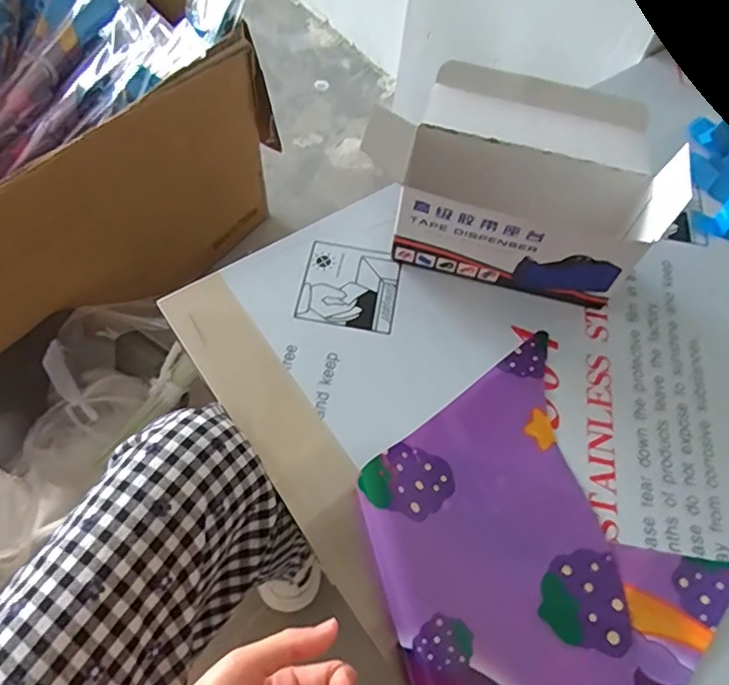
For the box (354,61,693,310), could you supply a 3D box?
[{"bbox_3d":[0.145,-0.151,0.546,0.226,0.124,0.168,13,61,4],"label":"box"}]

